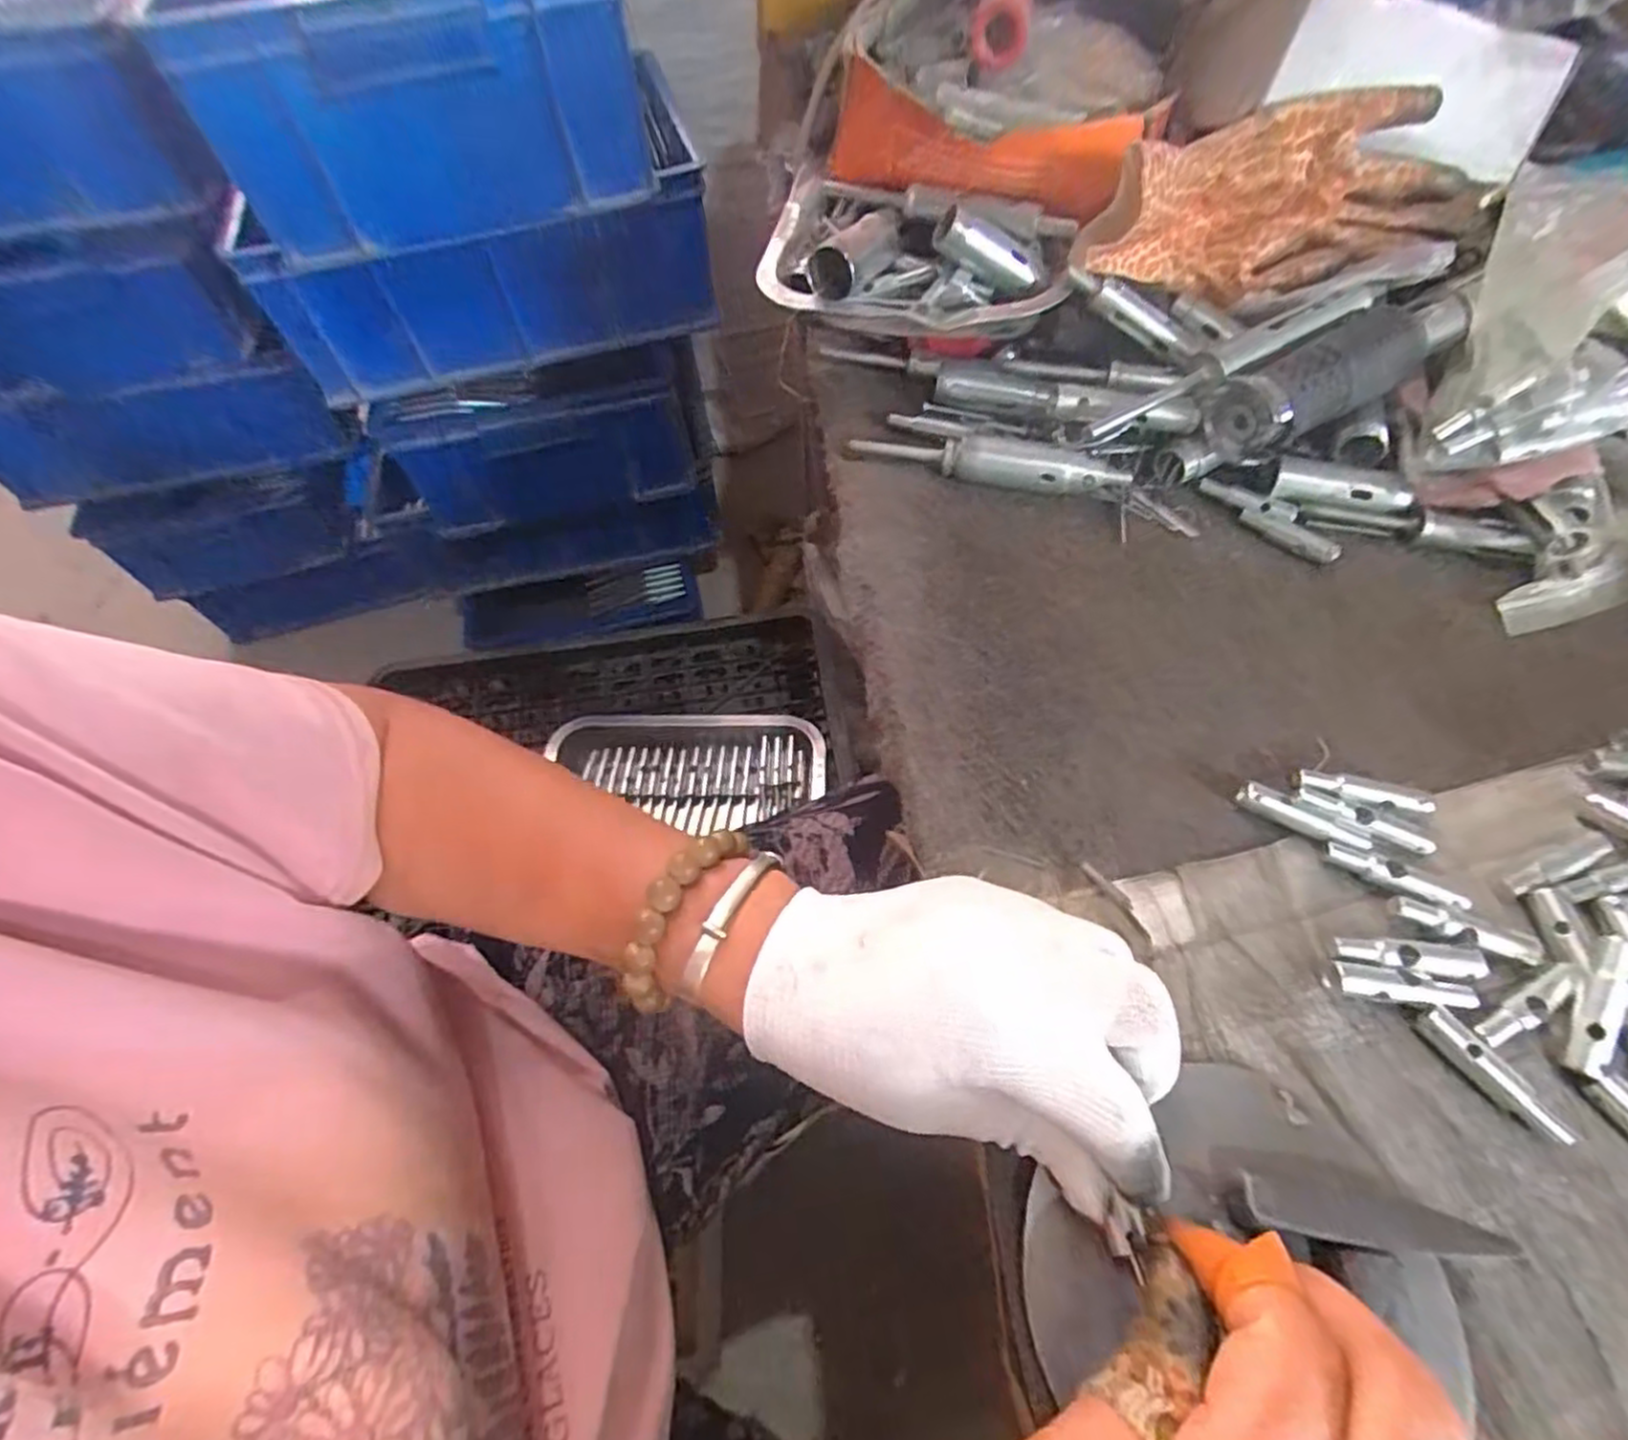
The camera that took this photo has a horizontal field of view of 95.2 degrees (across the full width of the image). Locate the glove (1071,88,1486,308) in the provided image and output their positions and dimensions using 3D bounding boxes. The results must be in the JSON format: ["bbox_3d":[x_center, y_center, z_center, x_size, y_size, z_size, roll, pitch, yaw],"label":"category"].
[{"bbox_3d":[0.254,-0.284,0.408,0.216,0.069,0.070,-1,59,2],"label":"glove"}]

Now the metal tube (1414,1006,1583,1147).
[{"bbox_3d":[0.239,0.125,0.263,0.013,0.009,0.050,-34,65,-20],"label":"metal tube"}]

